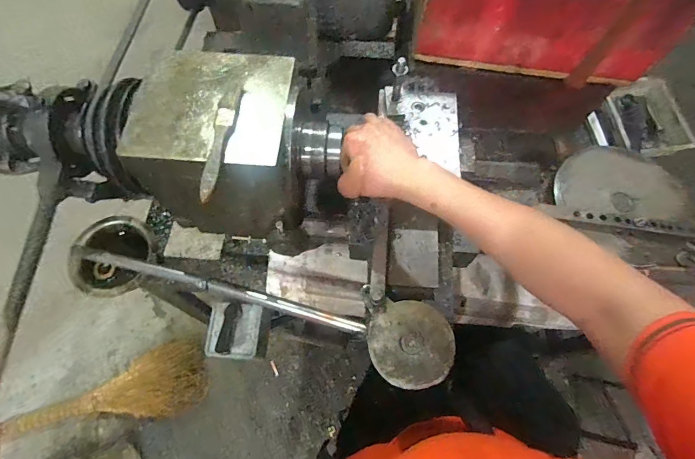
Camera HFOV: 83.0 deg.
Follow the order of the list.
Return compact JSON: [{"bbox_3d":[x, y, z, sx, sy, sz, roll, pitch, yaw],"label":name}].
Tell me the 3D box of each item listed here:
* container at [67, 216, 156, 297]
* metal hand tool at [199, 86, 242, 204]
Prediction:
[{"bbox_3d":[-0.374,0.045,0.638,0.122,0.049,0.129,0,66,0],"label":"container"},{"bbox_3d":[-0.137,-0.094,0.416,0.020,0.009,0.143,7,66,3],"label":"metal hand tool"}]

